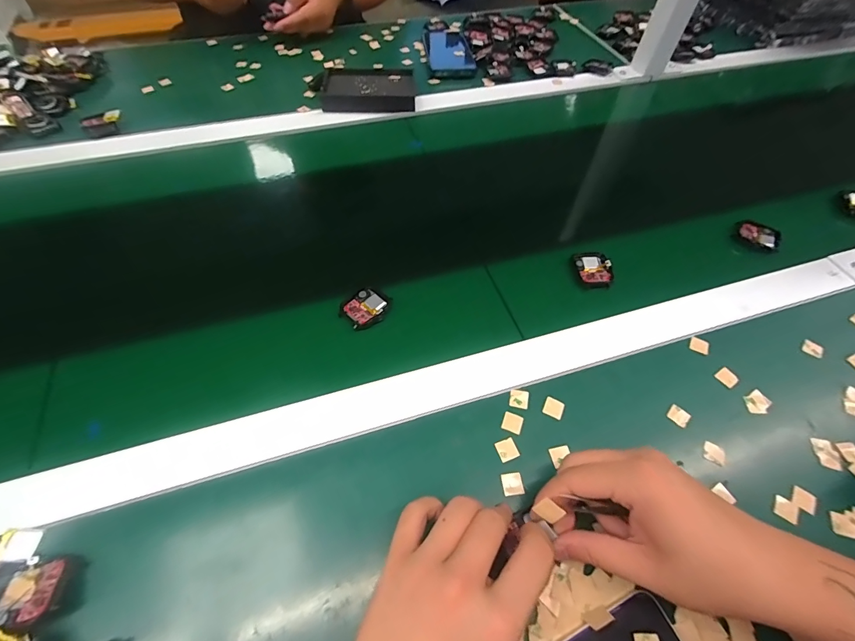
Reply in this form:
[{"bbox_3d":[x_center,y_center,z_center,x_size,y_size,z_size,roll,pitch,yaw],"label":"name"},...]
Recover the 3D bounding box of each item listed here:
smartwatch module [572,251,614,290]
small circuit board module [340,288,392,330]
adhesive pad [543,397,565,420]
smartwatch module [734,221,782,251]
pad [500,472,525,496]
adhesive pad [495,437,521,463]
[{"bbox_3d":[0.177,-0.055,0.408,0.034,0.010,0.047,-10,58,-9],"label":"smartwatch module"},{"bbox_3d":[-0.059,-0.012,0.374,0.045,0.007,0.036,-38,67,-24],"label":"small circuit board module"},{"bbox_3d":[0.107,0.073,0.326,0.016,0.004,0.017,23,59,11],"label":"adhesive pad"},{"bbox_3d":[0.381,-0.100,0.444,0.048,0.006,0.036,34,62,17],"label":"smartwatch module"},{"bbox_3d":[0.065,0.125,0.295,0.015,0.007,0.016,-4,58,-6],"label":"pad"},{"bbox_3d":[0.063,0.101,0.305,0.015,0.004,0.016,-16,59,-13],"label":"adhesive pad"}]

